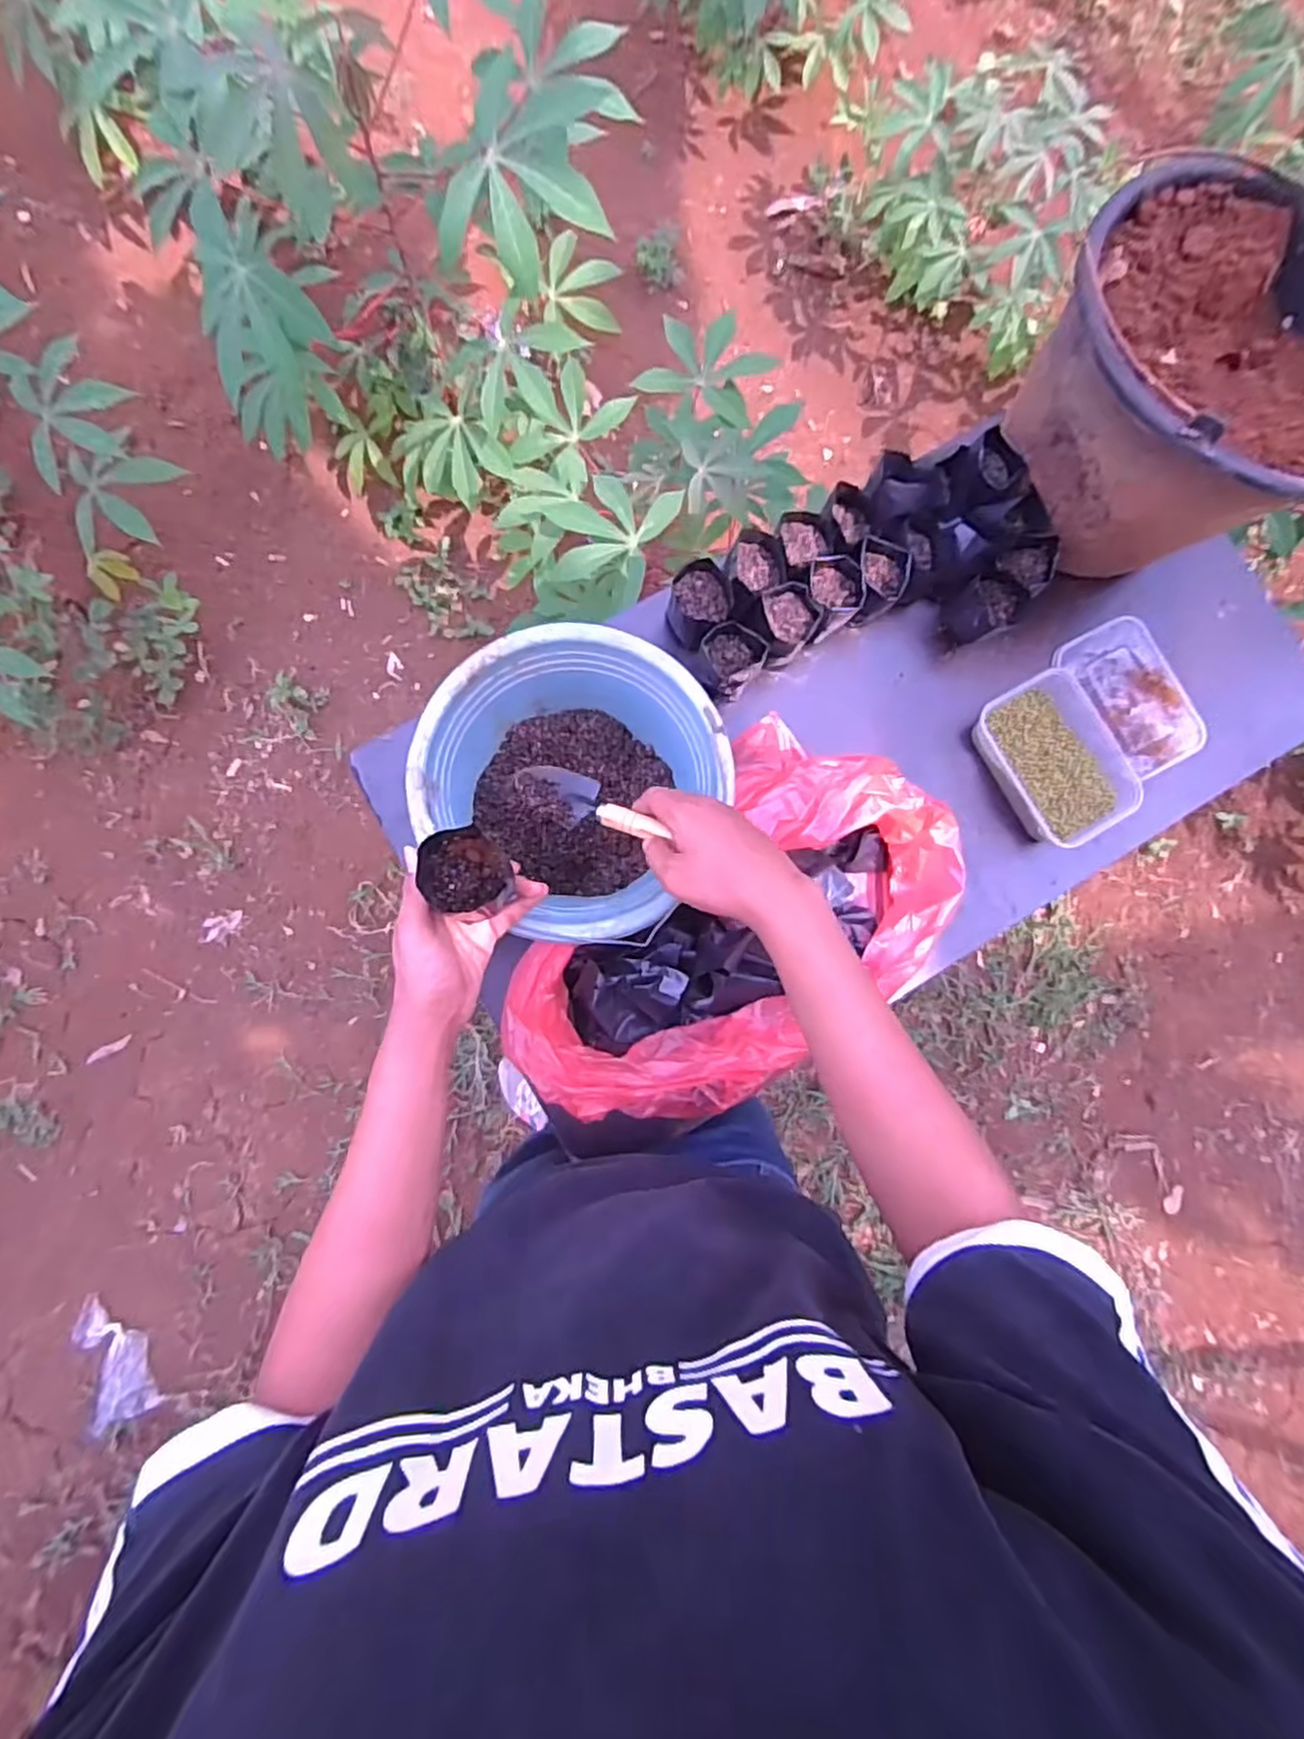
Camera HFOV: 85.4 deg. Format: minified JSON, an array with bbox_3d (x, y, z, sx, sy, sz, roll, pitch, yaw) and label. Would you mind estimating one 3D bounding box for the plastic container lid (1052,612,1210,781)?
[{"bbox_3d":[0.538,-0.194,0.790,0.109,0.020,0.173,-28,87,-11],"label":"plastic container lid"}]

